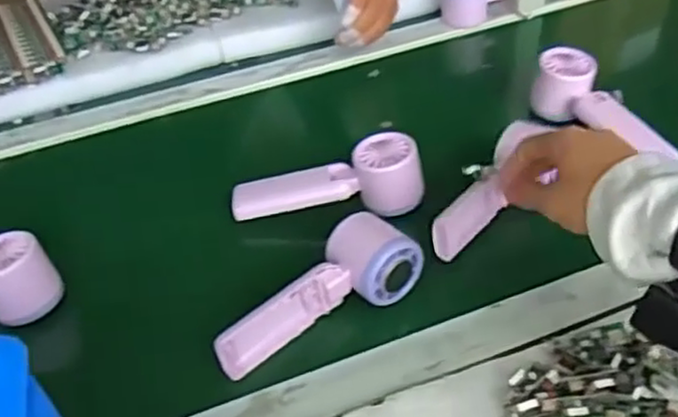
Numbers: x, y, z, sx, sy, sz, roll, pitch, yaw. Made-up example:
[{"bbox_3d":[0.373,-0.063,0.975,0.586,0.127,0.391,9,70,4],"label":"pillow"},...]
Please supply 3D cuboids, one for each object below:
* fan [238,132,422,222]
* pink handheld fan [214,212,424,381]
[{"bbox_3d":[-0.010,-0.026,0.617,0.164,0.051,0.045,-6,40,-1],"label":"fan"},{"bbox_3d":[-0.020,0.059,0.536,0.165,0.055,0.058,-21,43,-18],"label":"pink handheld fan"}]

